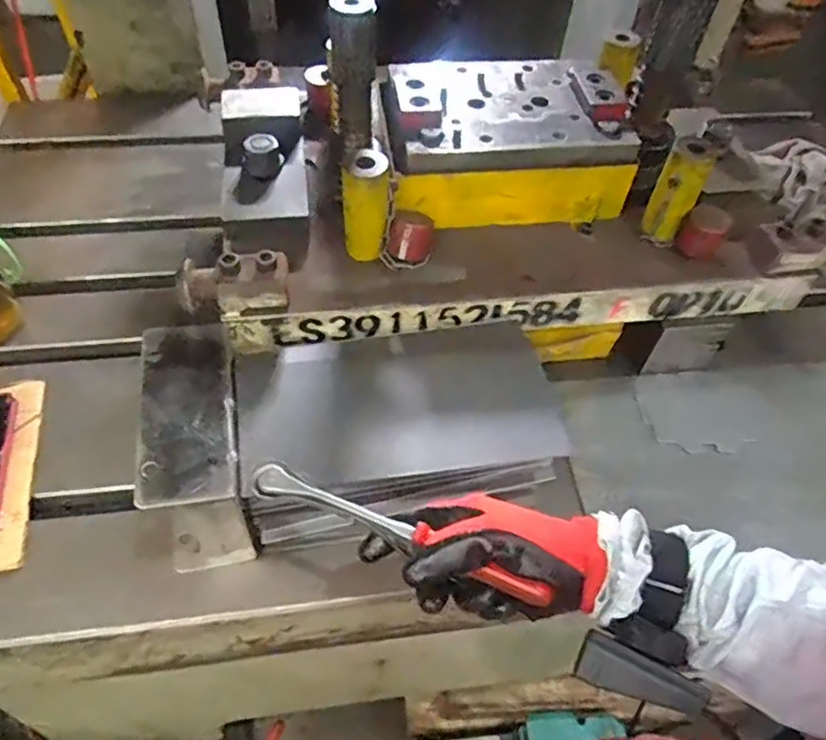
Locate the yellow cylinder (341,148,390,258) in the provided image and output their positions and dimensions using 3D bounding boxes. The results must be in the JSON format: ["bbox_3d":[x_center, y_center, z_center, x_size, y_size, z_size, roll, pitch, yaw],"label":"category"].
[{"bbox_3d":[-0.042,-0.146,0.579,0.041,0.095,0.039,0,52,-3],"label":"yellow cylinder"}]

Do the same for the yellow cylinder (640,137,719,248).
[{"bbox_3d":[0.252,-0.170,0.614,0.040,0.093,0.037,25,55,15],"label":"yellow cylinder"}]

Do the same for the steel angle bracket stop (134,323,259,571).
[{"bbox_3d":[-0.175,0.067,0.542,0.075,0.137,0.181,-7,53,-9],"label":"steel angle bracket stop"}]

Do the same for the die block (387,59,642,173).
[{"bbox_3d":[0.091,-0.256,0.627,0.226,0.030,0.151,-7,53,-9],"label":"die block"}]

